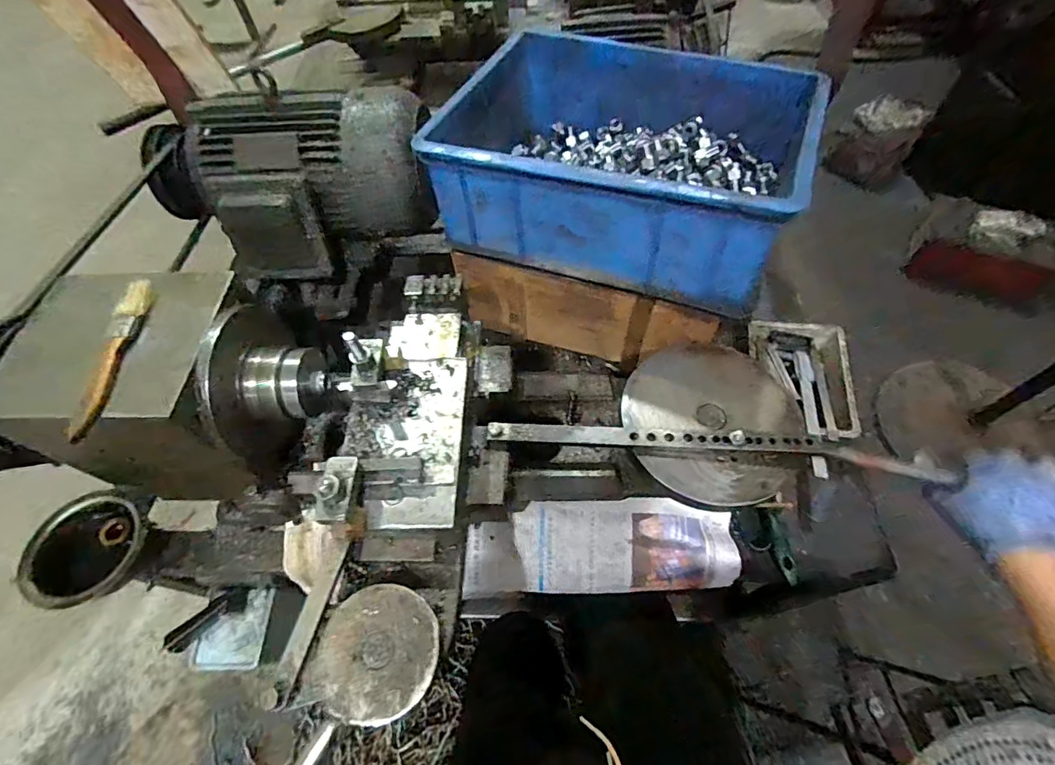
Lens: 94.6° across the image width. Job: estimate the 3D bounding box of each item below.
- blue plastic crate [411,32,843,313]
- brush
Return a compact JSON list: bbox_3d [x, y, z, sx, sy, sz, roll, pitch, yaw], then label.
[{"bbox_3d":[0.117,-0.275,0.594,0.401,0.140,0.294,18,61,14],"label":"blue plastic crate"},{"bbox_3d":[-0.349,-0.023,0.404,0.020,0.023,0.149,0,58,3],"label":"brush"}]

